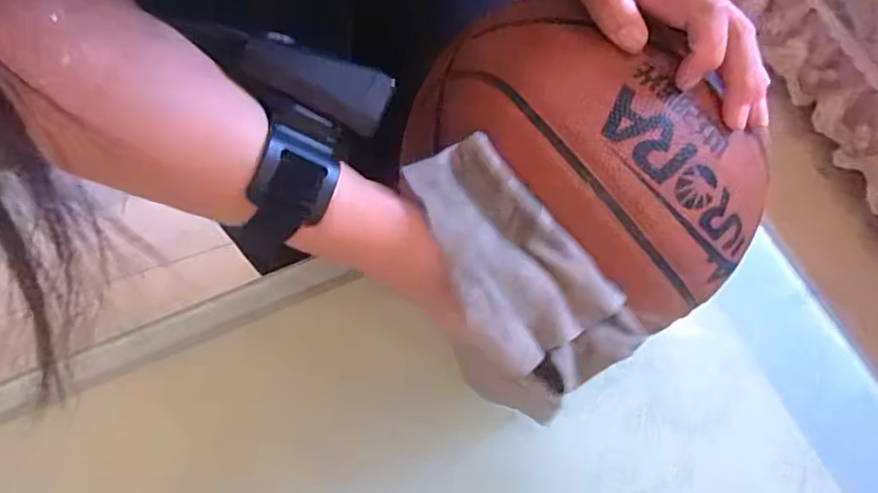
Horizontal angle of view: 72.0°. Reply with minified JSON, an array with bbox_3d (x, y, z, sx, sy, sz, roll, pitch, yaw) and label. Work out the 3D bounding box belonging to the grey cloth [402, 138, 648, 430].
[{"bbox_3d":[0.030,0.016,0.302,0.081,0.040,0.130,-36,70,-13],"label":"grey cloth"}]

